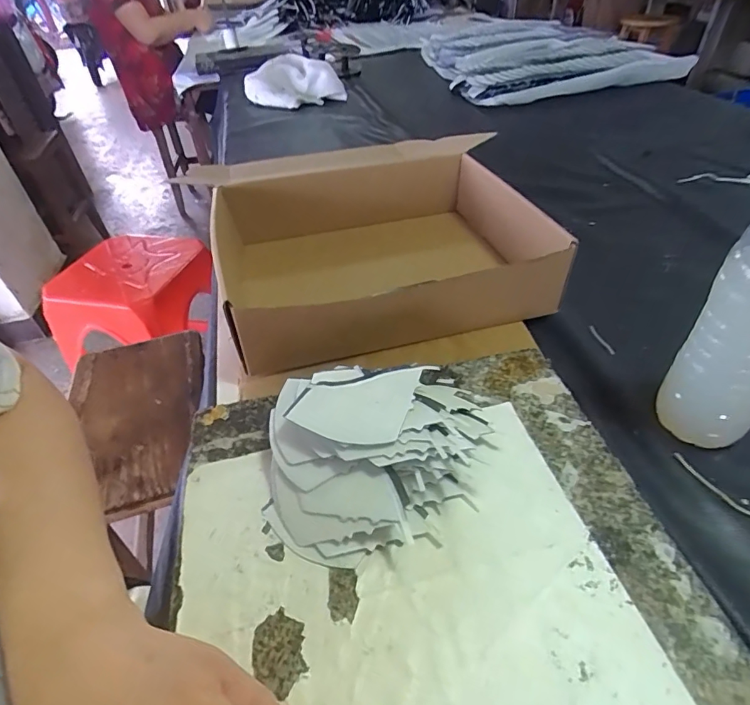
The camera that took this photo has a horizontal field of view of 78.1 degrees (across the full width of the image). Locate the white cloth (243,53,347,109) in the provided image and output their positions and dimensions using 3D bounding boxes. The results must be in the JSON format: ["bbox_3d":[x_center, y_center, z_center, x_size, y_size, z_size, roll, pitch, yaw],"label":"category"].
[{"bbox_3d":[-0.195,-0.684,1.186,0.197,0.098,0.196,29,52,32],"label":"white cloth"}]

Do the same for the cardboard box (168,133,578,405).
[{"bbox_3d":[0.000,-0.118,0.537,0.333,0.111,0.313,-10,42,-5],"label":"cardboard box"}]

